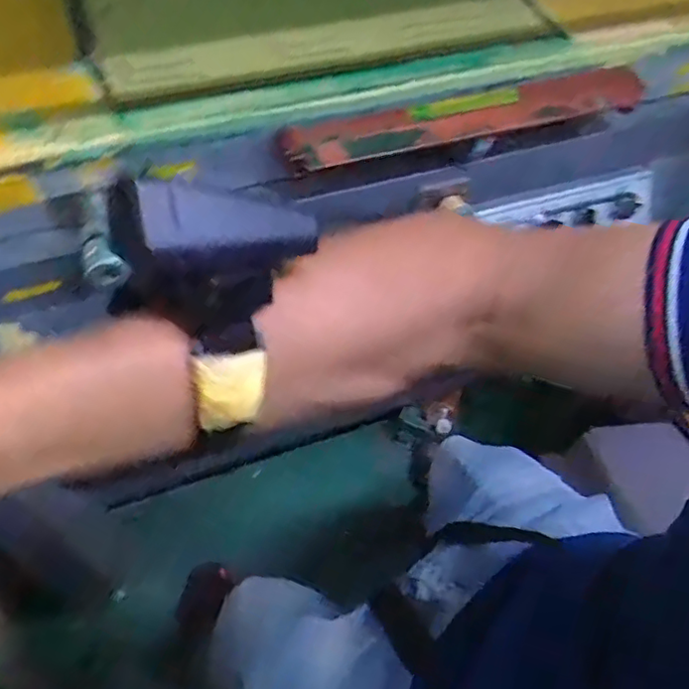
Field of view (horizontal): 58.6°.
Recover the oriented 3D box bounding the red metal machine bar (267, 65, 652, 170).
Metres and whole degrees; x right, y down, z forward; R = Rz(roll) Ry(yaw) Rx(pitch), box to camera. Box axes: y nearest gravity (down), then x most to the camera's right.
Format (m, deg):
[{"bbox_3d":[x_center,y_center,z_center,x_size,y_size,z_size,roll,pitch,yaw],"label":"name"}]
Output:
[{"bbox_3d":[0.134,-0.227,0.609,0.397,0.051,0.049,-14,59,-14],"label":"red metal machine bar"}]

